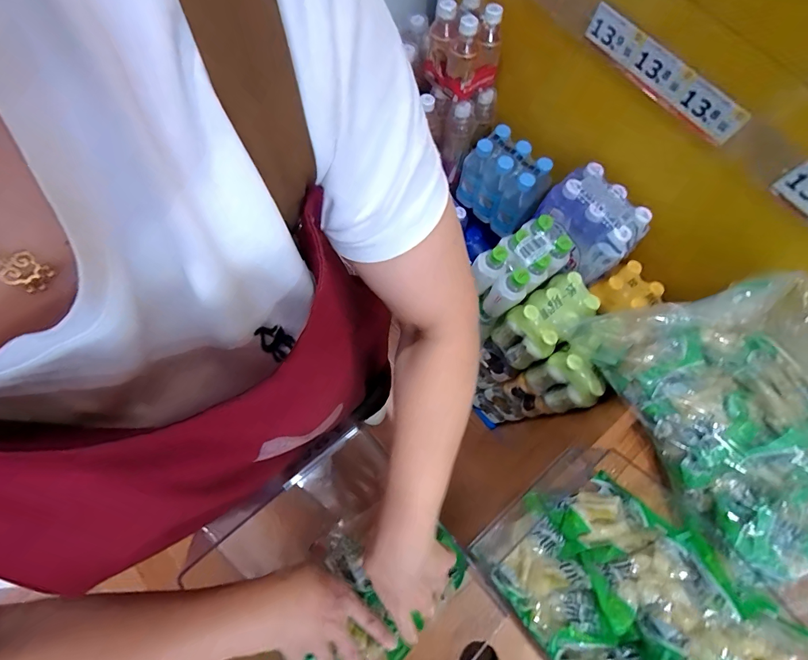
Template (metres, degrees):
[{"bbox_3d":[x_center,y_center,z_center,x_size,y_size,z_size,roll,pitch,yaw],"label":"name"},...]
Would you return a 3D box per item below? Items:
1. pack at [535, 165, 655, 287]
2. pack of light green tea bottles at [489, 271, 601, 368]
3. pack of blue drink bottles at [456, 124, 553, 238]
[{"bbox_3d":[0.348,-0.200,0.700,0.173,0.134,0.107,43,75,11],"label":"pack"},{"bbox_3d":[0.285,-0.016,0.754,0.165,0.145,0.107,-35,77,-13],"label":"pack of light green tea bottles"},{"bbox_3d":[0.216,-0.317,0.789,0.177,0.144,0.113,37,74,9],"label":"pack of blue drink bottles"}]

